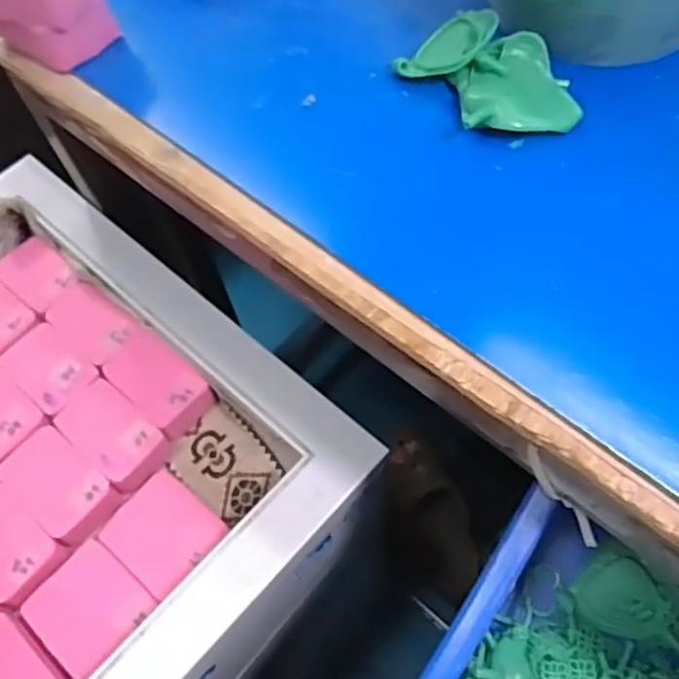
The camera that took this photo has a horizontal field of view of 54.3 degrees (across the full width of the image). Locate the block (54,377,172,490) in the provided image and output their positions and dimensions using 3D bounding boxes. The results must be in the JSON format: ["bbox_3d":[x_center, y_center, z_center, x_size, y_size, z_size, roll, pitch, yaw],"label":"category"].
[{"bbox_3d":[-0.158,0.065,0.458,0.072,0.026,0.047,34,68,21],"label":"block"}]

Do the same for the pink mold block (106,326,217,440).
[{"bbox_3d":[-0.129,0.029,0.474,0.077,0.026,0.047,37,69,22],"label":"pink mold block"}]

